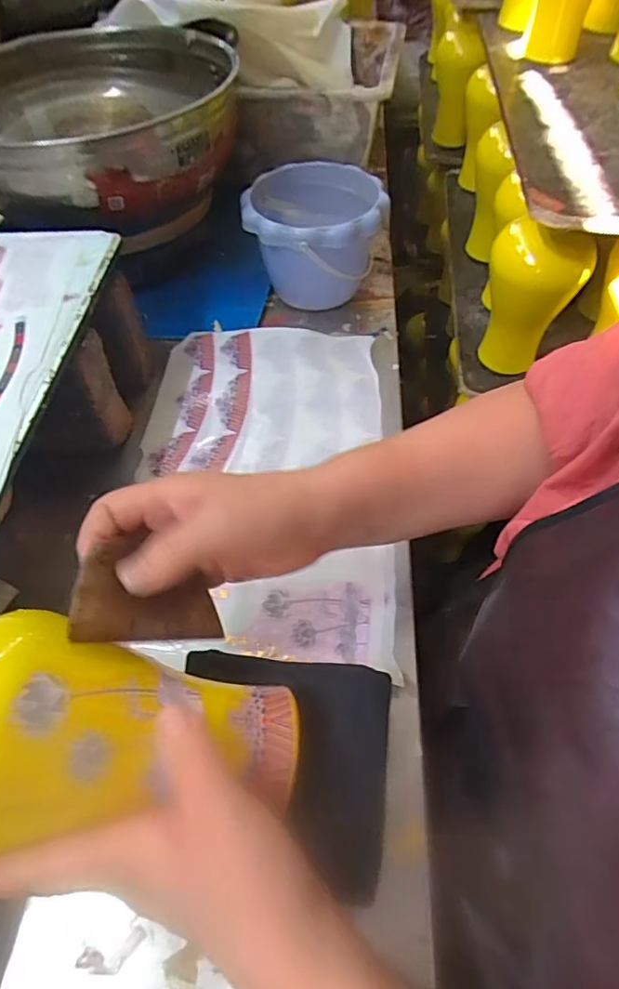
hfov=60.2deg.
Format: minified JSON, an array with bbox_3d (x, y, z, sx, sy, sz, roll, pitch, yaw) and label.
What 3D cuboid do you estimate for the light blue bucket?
[{"bbox_3d":[0.005,-0.287,0.610,0.147,0.109,0.147,0,55,1],"label":"light blue bucket"}]

